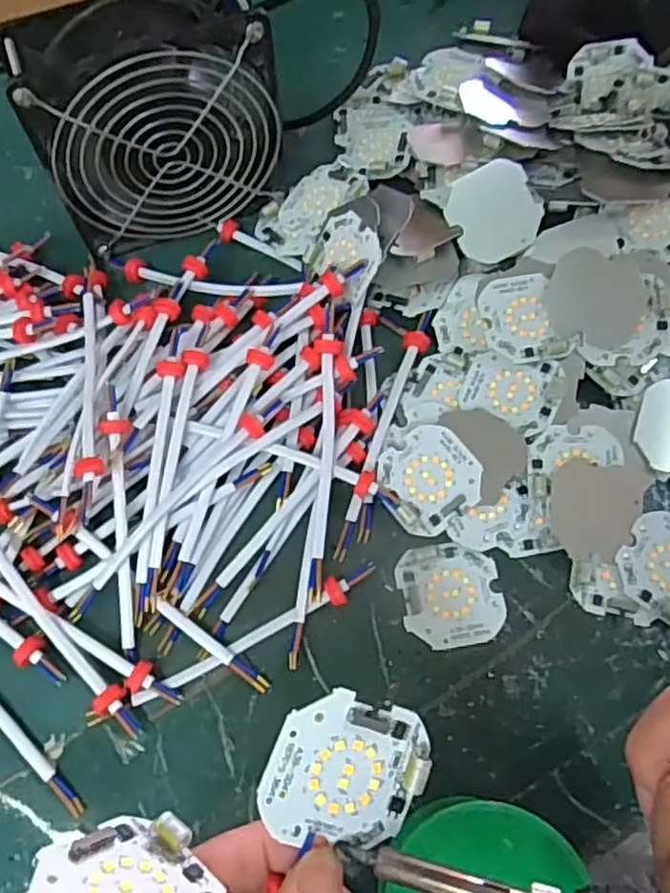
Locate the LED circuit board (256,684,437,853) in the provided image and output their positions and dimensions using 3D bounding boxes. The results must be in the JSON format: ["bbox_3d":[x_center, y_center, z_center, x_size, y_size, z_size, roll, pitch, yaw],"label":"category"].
[{"bbox_3d":[0.003,0.097,0.208,0.045,0.006,0.043,23,85,-14],"label":"LED circuit board"}]

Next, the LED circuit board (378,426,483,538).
[{"bbox_3d":[0.045,0.015,0.336,0.048,0.007,0.045,-40,72,-6],"label":"LED circuit board"}]

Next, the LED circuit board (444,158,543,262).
[{"bbox_3d":[0.084,-0.124,0.370,0.046,0.004,0.049,-28,90,0],"label":"LED circuit board"}]

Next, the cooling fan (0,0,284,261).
[{"bbox_3d":[-0.089,-0.166,0.355,0.117,0.112,0.048,-18,71,-5],"label":"cooling fan"}]

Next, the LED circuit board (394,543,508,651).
[{"bbox_3d":[0.054,0.068,0.324,0.046,0.004,0.046,-9,71,-2],"label":"LED circuit board"}]

